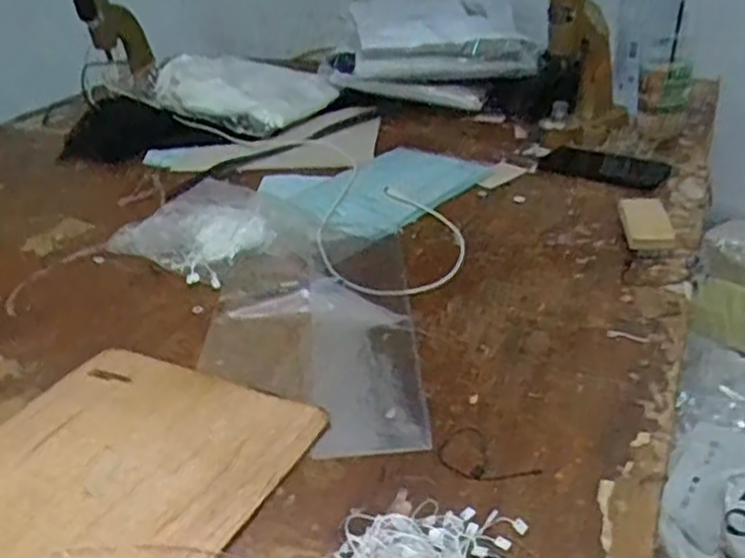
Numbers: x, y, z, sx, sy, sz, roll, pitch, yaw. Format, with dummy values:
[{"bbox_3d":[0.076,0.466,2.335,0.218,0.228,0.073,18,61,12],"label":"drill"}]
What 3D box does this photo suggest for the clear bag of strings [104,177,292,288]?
[{"bbox_3d":[-0.202,-0.066,0.891,0.198,0.033,0.175,20,38,34],"label":"clear bag of strings"}]

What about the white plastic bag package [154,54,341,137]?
[{"bbox_3d":[-0.240,-0.345,1.295,0.315,0.069,0.209,17,37,31],"label":"white plastic bag package"}]

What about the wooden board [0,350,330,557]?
[{"bbox_3d":[-0.209,0.158,0.538,0.239,0.008,0.286,13,35,26],"label":"wooden board"}]

